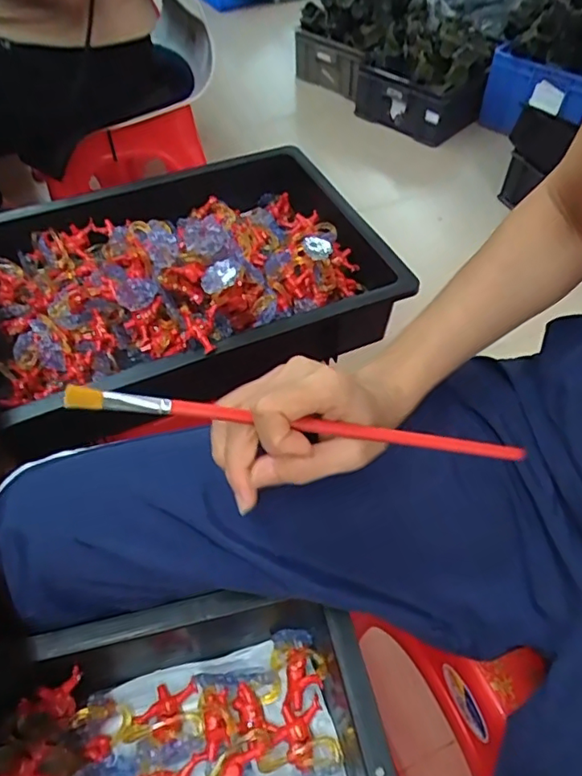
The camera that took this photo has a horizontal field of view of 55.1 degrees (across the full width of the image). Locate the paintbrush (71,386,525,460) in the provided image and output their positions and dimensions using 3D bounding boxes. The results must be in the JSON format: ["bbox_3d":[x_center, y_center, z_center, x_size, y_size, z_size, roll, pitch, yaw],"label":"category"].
[{"bbox_3d":[0.015,0.022,0.308,0.261,0.012,0.008,9,50,-16],"label":"paintbrush"}]

